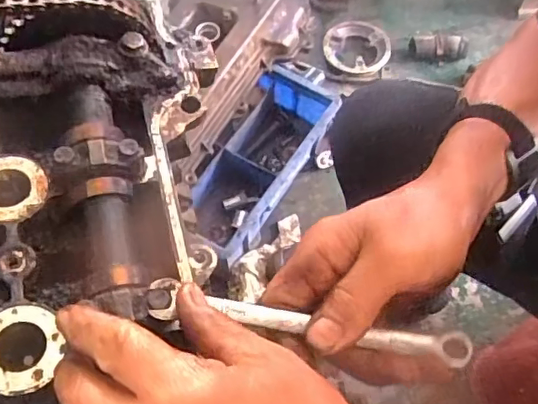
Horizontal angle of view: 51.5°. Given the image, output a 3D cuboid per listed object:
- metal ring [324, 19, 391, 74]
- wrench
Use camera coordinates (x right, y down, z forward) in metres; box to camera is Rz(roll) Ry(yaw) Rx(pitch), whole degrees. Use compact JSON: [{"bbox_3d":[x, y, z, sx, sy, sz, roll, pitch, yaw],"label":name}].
[{"bbox_3d":[0.160,-0.286,1.029,0.118,0.030,0.122,-1,62,1],"label":"metal ring"},{"bbox_3d":[0.021,0.058,0.266,0.154,0.013,0.018,11,63,-5],"label":"wrench"}]

